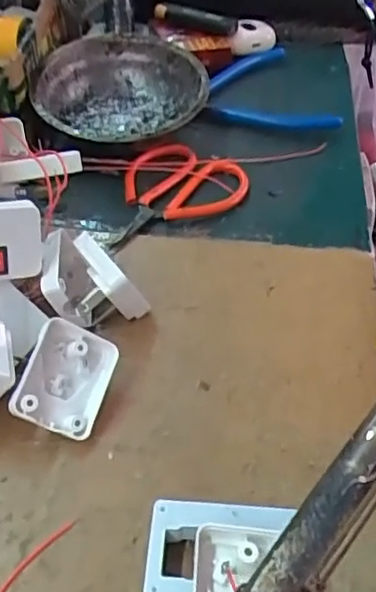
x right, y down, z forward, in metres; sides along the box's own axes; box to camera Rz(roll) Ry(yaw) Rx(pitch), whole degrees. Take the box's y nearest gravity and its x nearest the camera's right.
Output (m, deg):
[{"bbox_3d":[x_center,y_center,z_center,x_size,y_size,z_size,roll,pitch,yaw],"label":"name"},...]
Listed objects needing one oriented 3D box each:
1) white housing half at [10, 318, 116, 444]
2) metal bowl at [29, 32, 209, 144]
[{"bbox_3d":[-0.058,0.039,0.294,0.040,0.013,0.049,27,64,-22],"label":"white housing half"},{"bbox_3d":[-0.051,-0.148,0.475,0.123,0.050,0.120,0,44,0],"label":"metal bowl"}]

